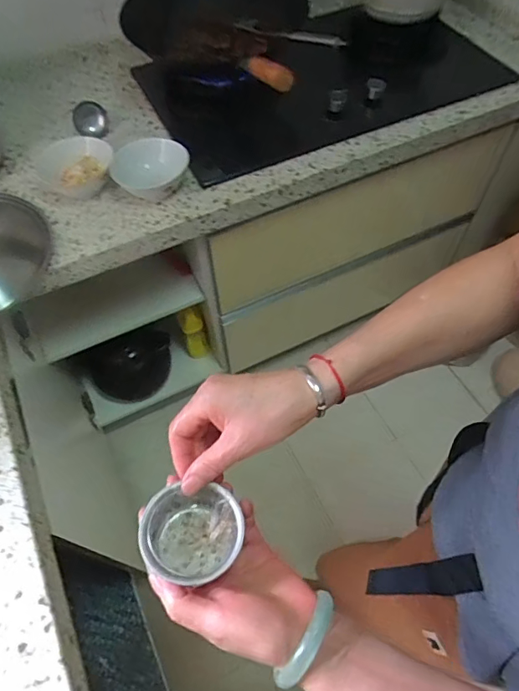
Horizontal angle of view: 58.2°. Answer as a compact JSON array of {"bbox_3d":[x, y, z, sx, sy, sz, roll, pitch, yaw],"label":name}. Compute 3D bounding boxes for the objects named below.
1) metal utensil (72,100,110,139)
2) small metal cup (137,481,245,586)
[{"bbox_3d":[-0.338,-0.450,0.931,0.068,0.045,0.068,-19,60,-10],"label":"metal utensil"},{"bbox_3d":[-0.050,0.144,0.356,0.072,0.041,0.065,1,59,2],"label":"small metal cup"}]

